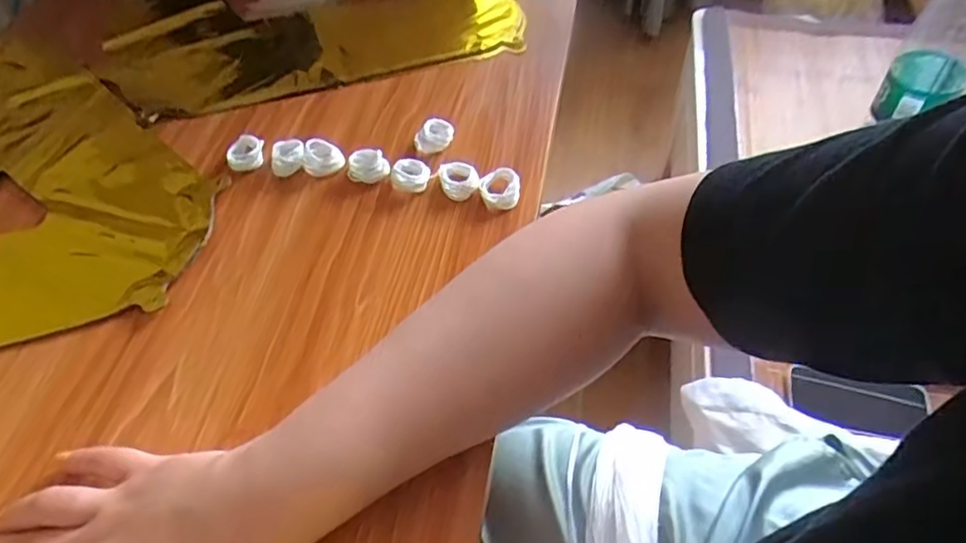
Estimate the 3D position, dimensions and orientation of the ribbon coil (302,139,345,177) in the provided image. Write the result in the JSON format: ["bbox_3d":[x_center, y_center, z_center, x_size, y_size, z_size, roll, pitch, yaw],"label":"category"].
[{"bbox_3d":[-0.120,-0.086,0.470,0.028,0.015,0.022,4,53,5],"label":"ribbon coil"}]

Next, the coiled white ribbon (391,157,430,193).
[{"bbox_3d":[-0.053,-0.071,0.455,0.027,0.011,0.027,3,53,4],"label":"coiled white ribbon"}]

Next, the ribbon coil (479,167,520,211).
[{"bbox_3d":[0.012,-0.060,0.446,0.029,0.013,0.028,-1,53,1],"label":"ribbon coil"}]

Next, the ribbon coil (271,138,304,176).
[{"bbox_3d":[-0.148,-0.088,0.474,0.026,0.014,0.029,-12,53,-7],"label":"ribbon coil"}]

